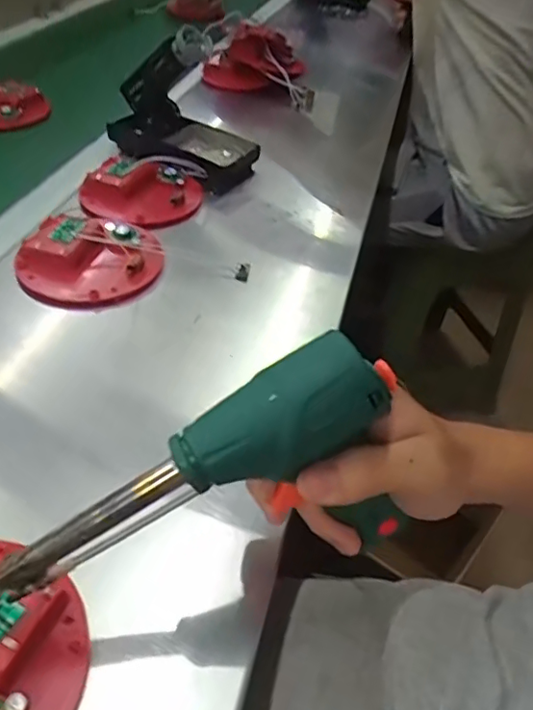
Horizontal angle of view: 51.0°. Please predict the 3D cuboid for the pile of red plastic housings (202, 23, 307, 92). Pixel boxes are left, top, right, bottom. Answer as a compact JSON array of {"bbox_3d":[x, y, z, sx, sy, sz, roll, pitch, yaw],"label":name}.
[{"bbox_3d":[-0.018,-0.471,0.888,0.141,0.074,0.105,22,46,16],"label":"pile of red plastic housings"}]

